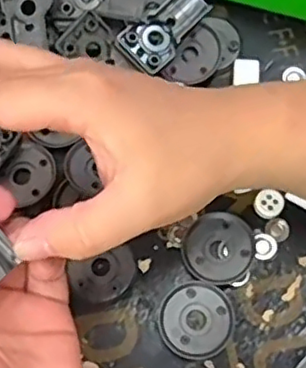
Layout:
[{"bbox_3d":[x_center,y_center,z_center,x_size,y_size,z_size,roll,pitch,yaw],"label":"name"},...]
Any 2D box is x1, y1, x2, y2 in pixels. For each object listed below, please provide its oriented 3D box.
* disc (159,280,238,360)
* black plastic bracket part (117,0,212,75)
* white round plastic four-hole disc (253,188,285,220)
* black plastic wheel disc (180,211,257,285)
[{"bbox_3d":[0.026,0.080,0.371,0.042,0.006,0.043,0,74,1],"label":"disc"},{"bbox_3d":[0.009,-0.102,0.413,0.033,0.014,0.059,43,79,12],"label":"black plastic bracket part"},{"bbox_3d":[0.070,0.012,0.385,0.016,0.008,0.016,0,74,1],"label":"white round plastic four-hole disc"},{"bbox_3d":[0.039,0.038,0.380,0.043,0.005,0.041,0,74,1],"label":"black plastic wheel disc"}]

